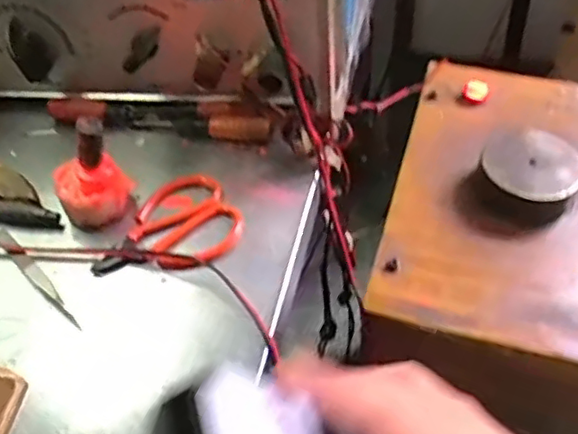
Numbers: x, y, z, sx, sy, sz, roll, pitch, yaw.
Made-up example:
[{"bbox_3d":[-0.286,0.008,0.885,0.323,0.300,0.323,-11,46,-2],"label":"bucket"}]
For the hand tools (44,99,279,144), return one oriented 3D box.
[{"bbox_3d":[-0.109,-0.086,0.521,0.196,0.023,0.030,8,51,11],"label":"hand tools"}]

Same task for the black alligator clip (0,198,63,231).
[{"bbox_3d":[-0.206,-0.002,0.464,0.067,0.014,0.017,11,52,14],"label":"black alligator clip"}]

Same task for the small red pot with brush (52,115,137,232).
[{"bbox_3d":[-0.144,-0.033,0.435,0.049,0.093,0.047,-2,50,3],"label":"small red pot with brush"}]

